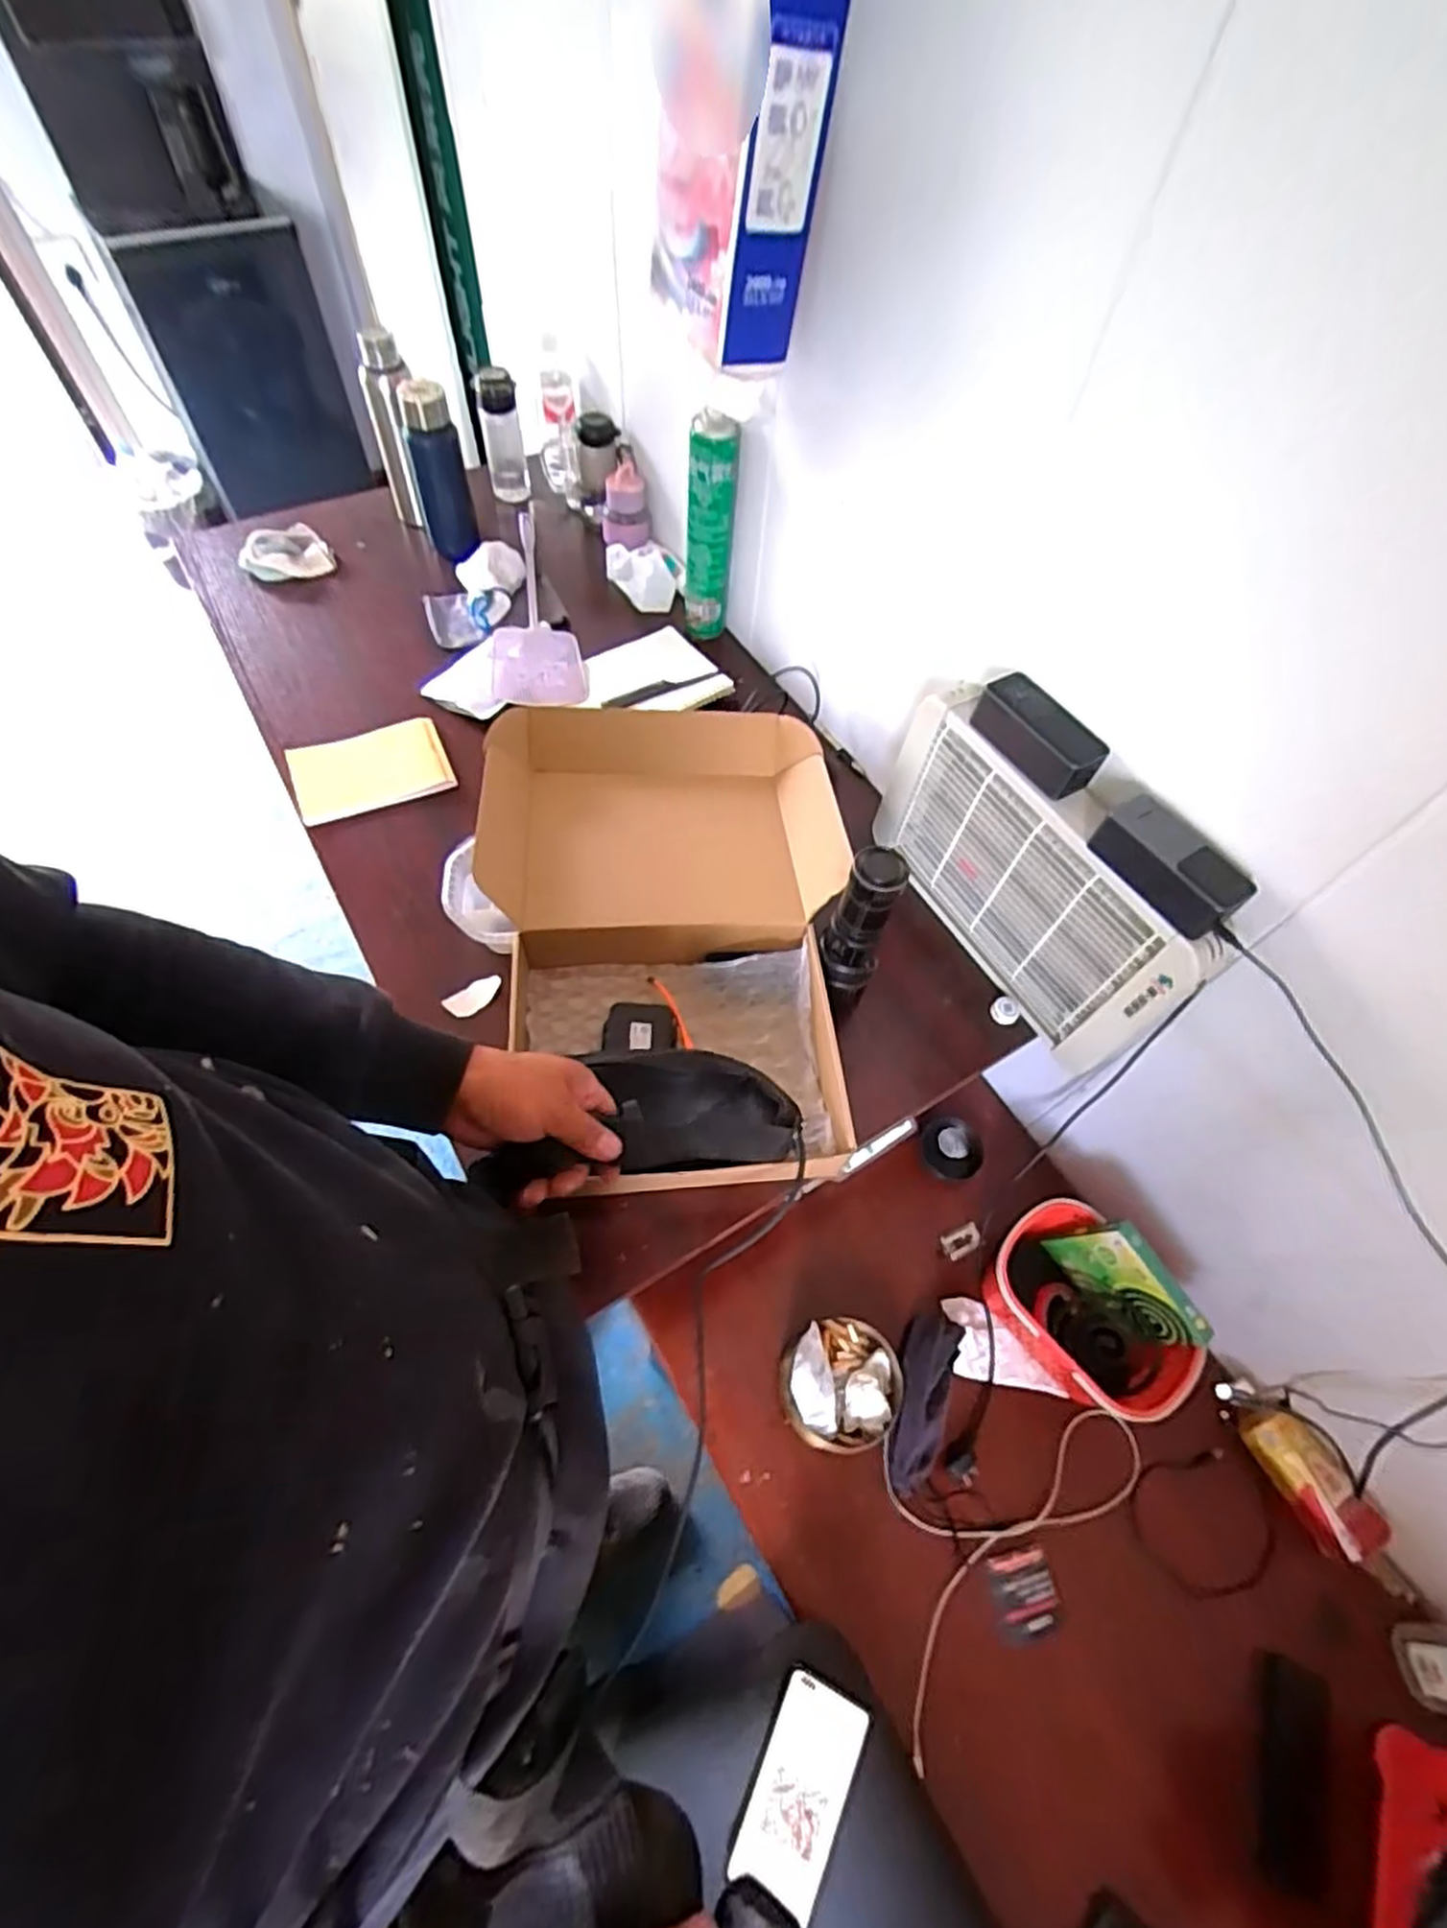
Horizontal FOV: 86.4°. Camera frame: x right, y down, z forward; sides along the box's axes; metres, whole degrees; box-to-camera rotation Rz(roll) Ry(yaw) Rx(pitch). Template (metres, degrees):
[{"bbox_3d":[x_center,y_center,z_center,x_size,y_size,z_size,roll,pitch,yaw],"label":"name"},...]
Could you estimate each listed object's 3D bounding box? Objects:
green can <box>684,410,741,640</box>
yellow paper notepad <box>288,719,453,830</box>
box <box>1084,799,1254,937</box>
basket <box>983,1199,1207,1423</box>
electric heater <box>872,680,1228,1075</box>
[{"bbox_3d":[-0.018,-0.610,1.086,0.065,0.287,0.070,2,60,-3],"label":"green can"},{"bbox_3d":[-0.468,-0.262,1.014,0.193,0.027,0.126,-20,64,-14],"label":"yellow paper notepad"},{"bbox_3d":[0.397,-0.089,0.685,0.056,0.051,0.131,-30,67,-19],"label":"box"},{"bbox_3d":[0.422,0.422,0.927,0.147,0.107,0.228,-24,65,-16],"label":"basket"},{"bbox_3d":[0.322,-0.092,0.847,0.066,0.226,0.400,-24,65,-16],"label":"electric heater"}]

